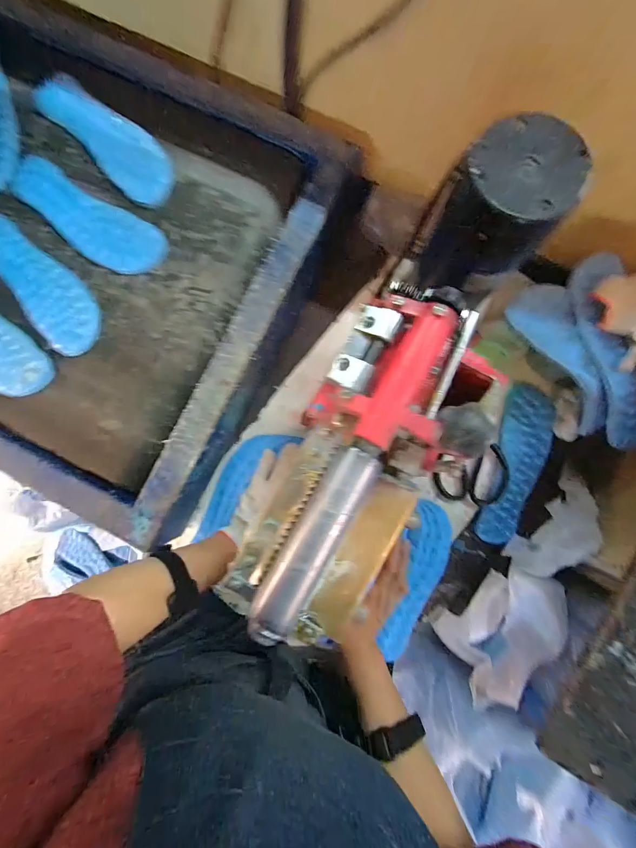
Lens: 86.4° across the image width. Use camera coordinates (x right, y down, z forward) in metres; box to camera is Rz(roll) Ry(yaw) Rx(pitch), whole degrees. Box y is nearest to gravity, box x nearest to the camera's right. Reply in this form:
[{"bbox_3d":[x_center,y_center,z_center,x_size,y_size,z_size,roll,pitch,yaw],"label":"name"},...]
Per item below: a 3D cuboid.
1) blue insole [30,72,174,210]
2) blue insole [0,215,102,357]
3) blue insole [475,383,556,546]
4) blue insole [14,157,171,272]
[{"bbox_3d":[-0.291,-0.401,0.470,0.240,0.011,0.079,44,89,5],"label":"blue insole"},{"bbox_3d":[-0.382,-0.196,0.455,0.082,0.008,0.244,-42,85,-2],"label":"blue insole"},{"bbox_3d":[0.305,0.065,0.514,0.079,0.014,0.242,11,92,-2],"label":"blue insole"},{"bbox_3d":[-0.323,-0.284,0.460,0.247,0.010,0.079,33,86,4],"label":"blue insole"}]

